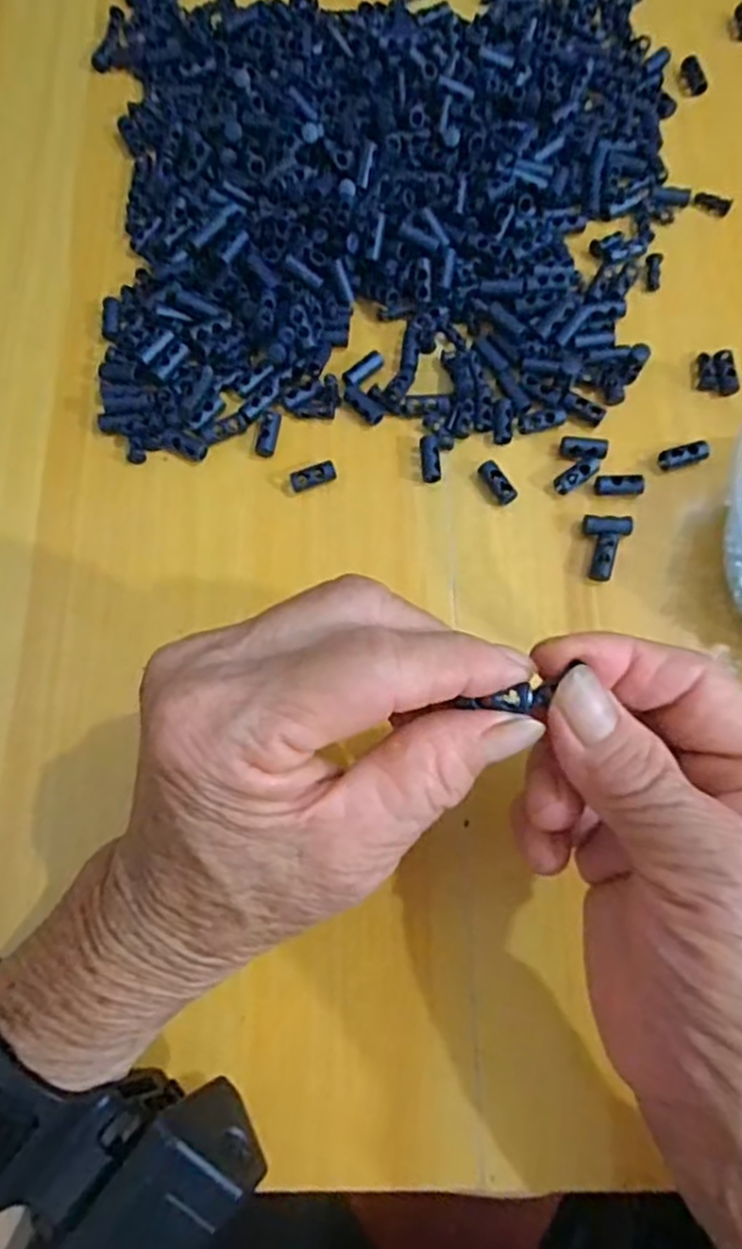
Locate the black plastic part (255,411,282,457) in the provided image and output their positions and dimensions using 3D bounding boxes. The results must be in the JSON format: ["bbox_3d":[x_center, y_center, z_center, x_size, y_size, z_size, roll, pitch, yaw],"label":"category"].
[{"bbox_3d":[-0.043,-0.080,0.295,0.009,0.007,0.019,8,74,3],"label":"black plastic part"}]

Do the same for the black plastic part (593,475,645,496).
[{"bbox_3d":[0.100,-0.056,0.286,0.020,0.004,0.008,-1,74,1],"label":"black plastic part"}]

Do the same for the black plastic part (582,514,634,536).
[{"bbox_3d":[0.093,-0.038,0.282,0.018,0.007,0.009,4,74,2],"label":"black plastic part"}]

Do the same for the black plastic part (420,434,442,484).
[{"bbox_3d":[0.024,-0.068,0.291,0.008,0.006,0.020,-4,74,0],"label":"black plastic part"}]

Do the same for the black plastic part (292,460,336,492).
[{"bbox_3d":[-0.023,-0.060,0.289,0.018,0.006,0.008,-16,74,9],"label":"black plastic part"}]

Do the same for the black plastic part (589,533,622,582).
[{"bbox_3d":[0.091,-0.026,0.278,0.008,0.008,0.018,15,75,5],"label":"black plastic part"}]

